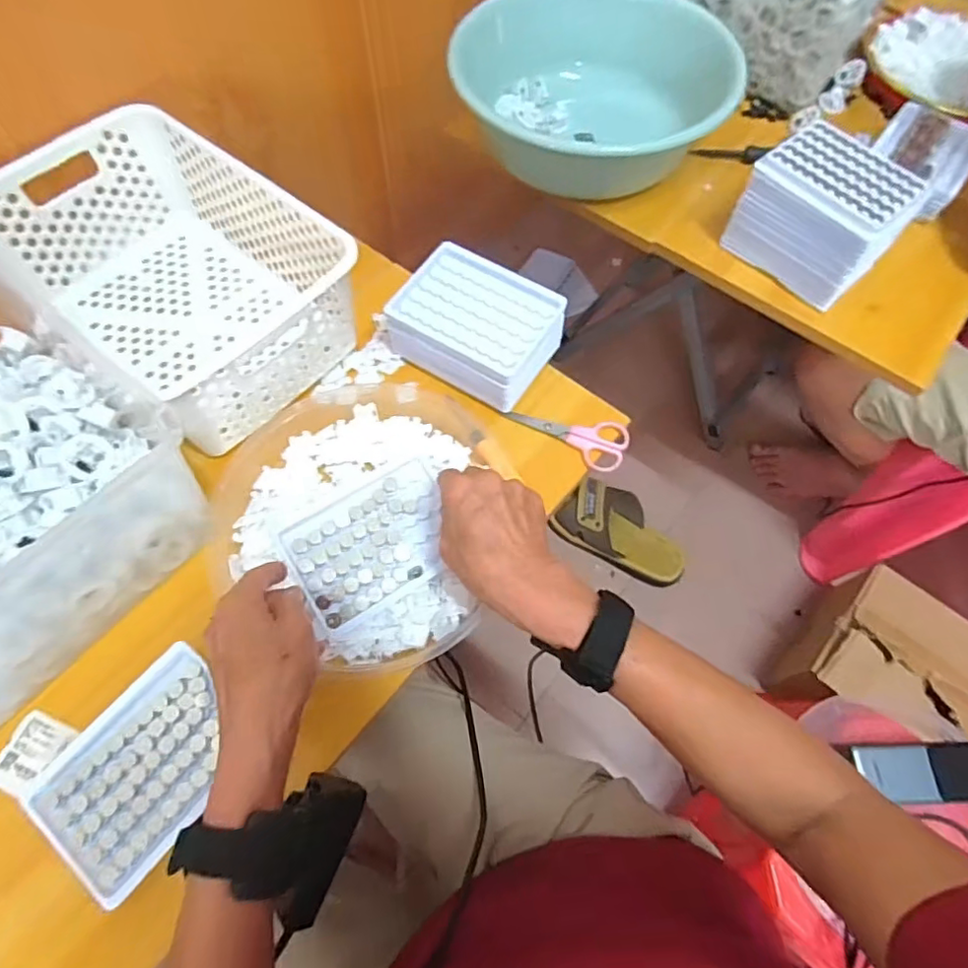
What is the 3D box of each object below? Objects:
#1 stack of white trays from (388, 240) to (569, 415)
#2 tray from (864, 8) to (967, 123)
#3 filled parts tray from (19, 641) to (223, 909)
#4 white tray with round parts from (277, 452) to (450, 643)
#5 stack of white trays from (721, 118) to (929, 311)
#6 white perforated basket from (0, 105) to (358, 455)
[{"bbox_3d":[-0.006,-0.144,0.535,0.139,0.052,0.104,31,68,12],"label":"stack of white trays"},{"bbox_3d":[0.562,-0.503,0.714,0.169,0.042,0.191,-5,65,-4],"label":"tray"},{"bbox_3d":[-0.224,0.190,0.394,0.101,0.021,0.128,39,70,16],"label":"filled parts tray"},{"bbox_3d":[-0.084,0.045,0.451,0.124,0.014,0.091,-29,69,-14],"label":"white tray with round parts"},{"bbox_3d":[0.325,-0.259,0.565,0.086,0.104,0.134,-39,72,-17],"label":"stack of white trays"},{"bbox_3d":[-0.275,-0.189,0.534,0.300,0.116,0.190,37,69,15],"label":"white perforated basket"}]

